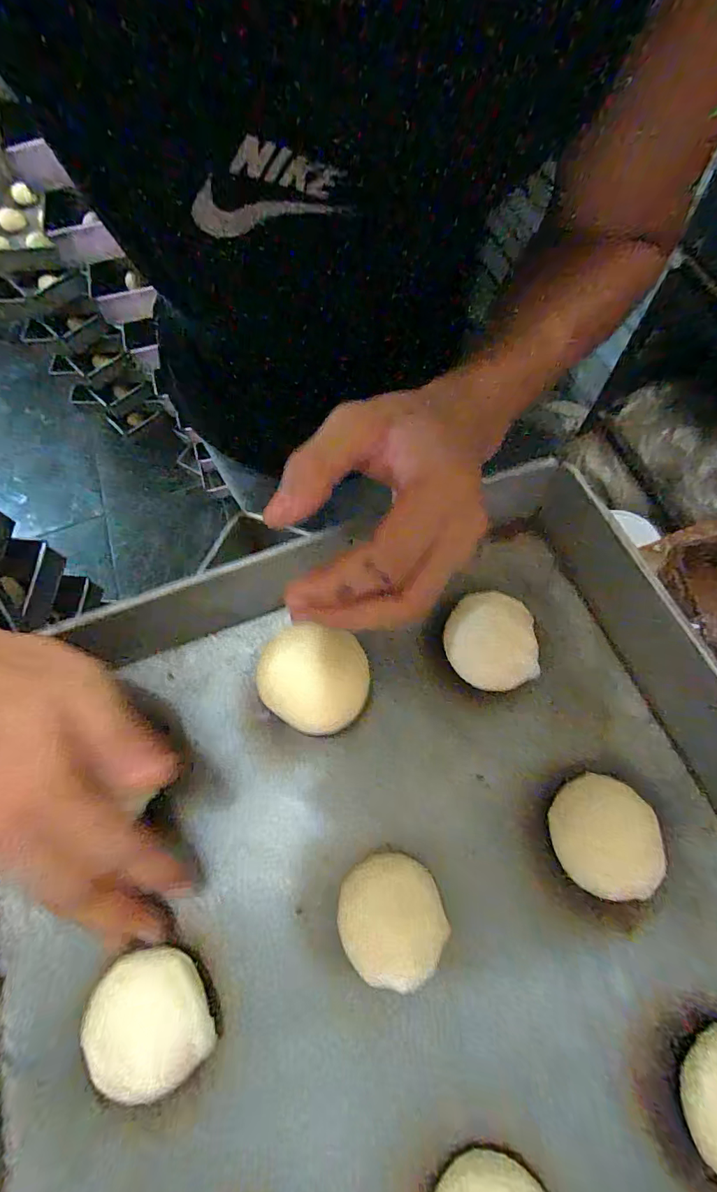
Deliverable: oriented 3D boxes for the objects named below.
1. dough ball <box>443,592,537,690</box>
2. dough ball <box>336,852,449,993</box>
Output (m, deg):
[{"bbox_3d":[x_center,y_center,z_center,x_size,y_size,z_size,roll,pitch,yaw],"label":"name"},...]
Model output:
[{"bbox_3d":[0.082,0.030,0.286,0.053,0.030,0.057,-1,68,2],"label":"dough ball"},{"bbox_3d":[0.017,0.167,0.240,0.052,0.030,0.054,-1,68,2],"label":"dough ball"}]

